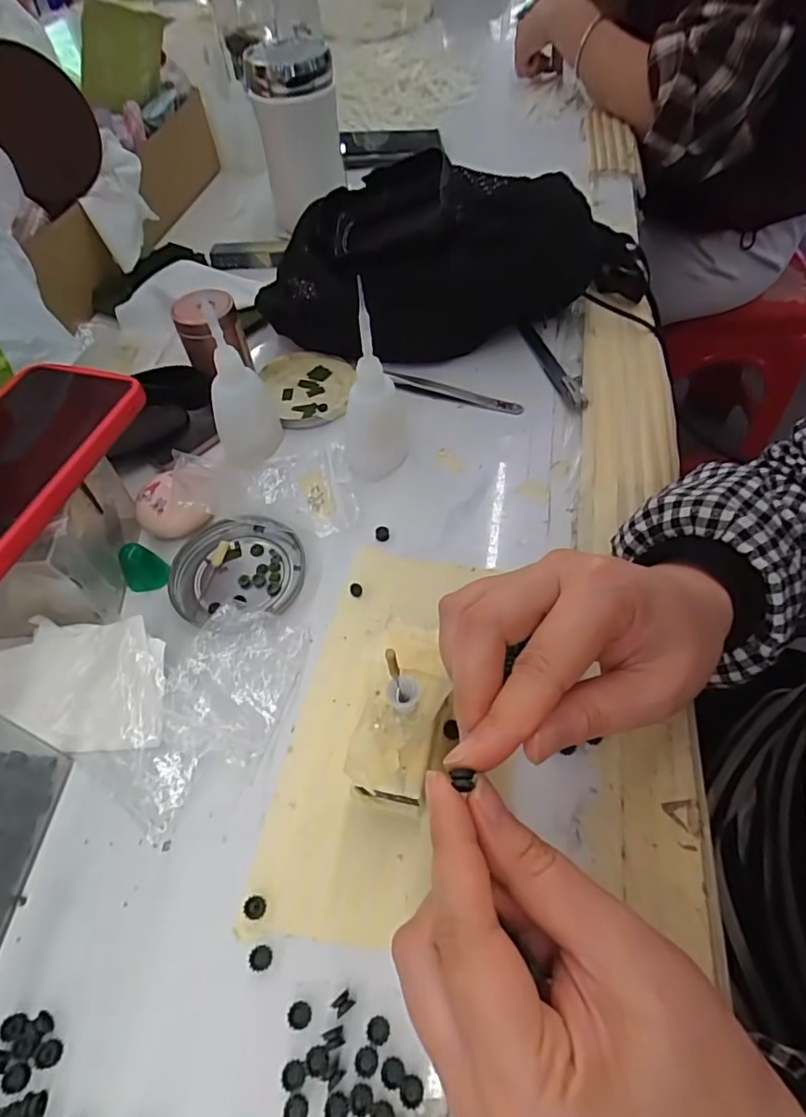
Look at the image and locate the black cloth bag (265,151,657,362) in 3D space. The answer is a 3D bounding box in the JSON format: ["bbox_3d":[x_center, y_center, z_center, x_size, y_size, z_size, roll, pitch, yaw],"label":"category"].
[{"bbox_3d":[0.048,-0.223,0.414,0.313,0.120,0.085,-8,56,-3],"label":"black cloth bag"}]

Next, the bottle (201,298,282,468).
[{"bbox_3d":[-0.108,-0.111,0.356,0.036,0.102,0.035,-2,56,1],"label":"bottle"}]

